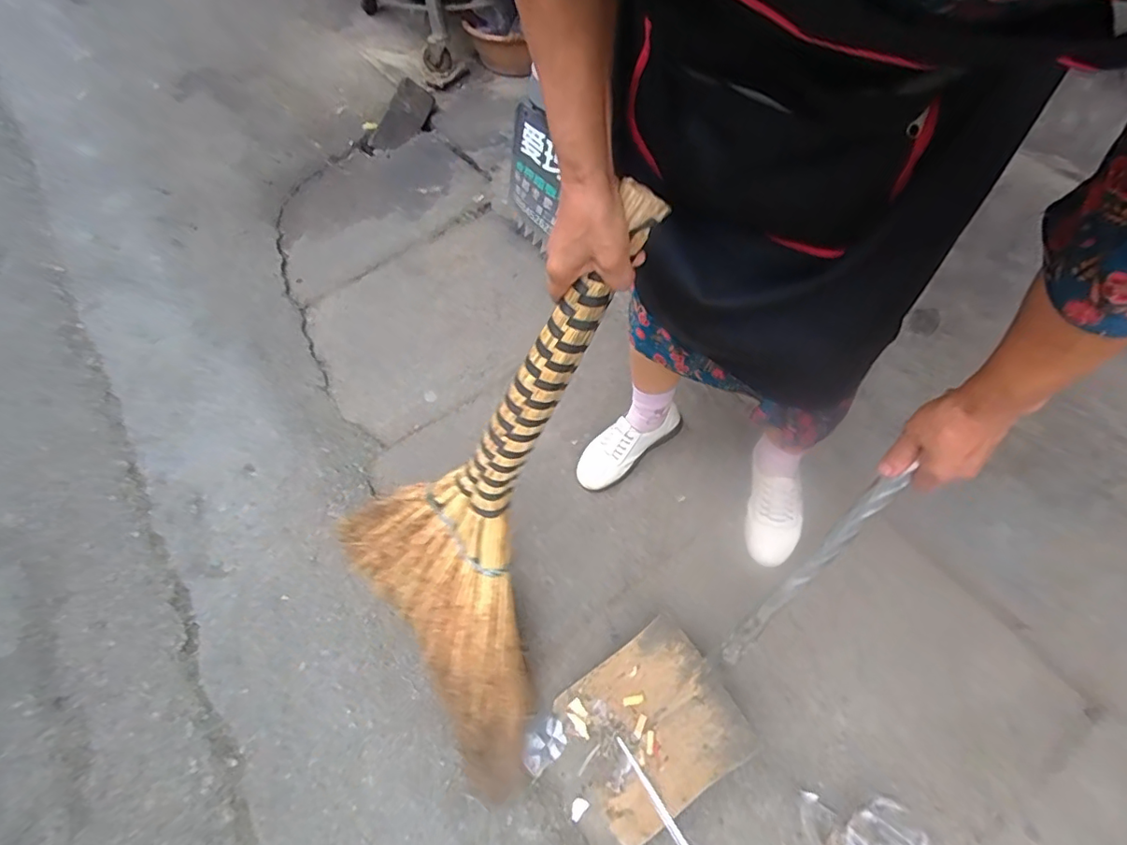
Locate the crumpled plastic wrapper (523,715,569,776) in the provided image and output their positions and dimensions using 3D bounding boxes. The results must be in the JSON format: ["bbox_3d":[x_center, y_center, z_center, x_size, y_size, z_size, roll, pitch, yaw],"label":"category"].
[{"bbox_3d":[-0.029,0.480,0.814,0.071,0.014,0.048,-34,63,-15],"label":"crumpled plastic wrapper"}]

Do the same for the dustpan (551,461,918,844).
[{"bbox_3d":[0.198,0.285,0.697,0.199,0.558,0.114,43,22,24],"label":"dustpan"}]

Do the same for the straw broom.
[{"bbox_3d":[-0.108,0.095,0.627,0.338,0.739,0.073,27,28,16],"label":"straw broom"}]

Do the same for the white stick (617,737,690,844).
[{"bbox_3d":[0.124,0.509,0.741,0.013,0.012,0.170,-26,42,-17],"label":"white stick"}]

